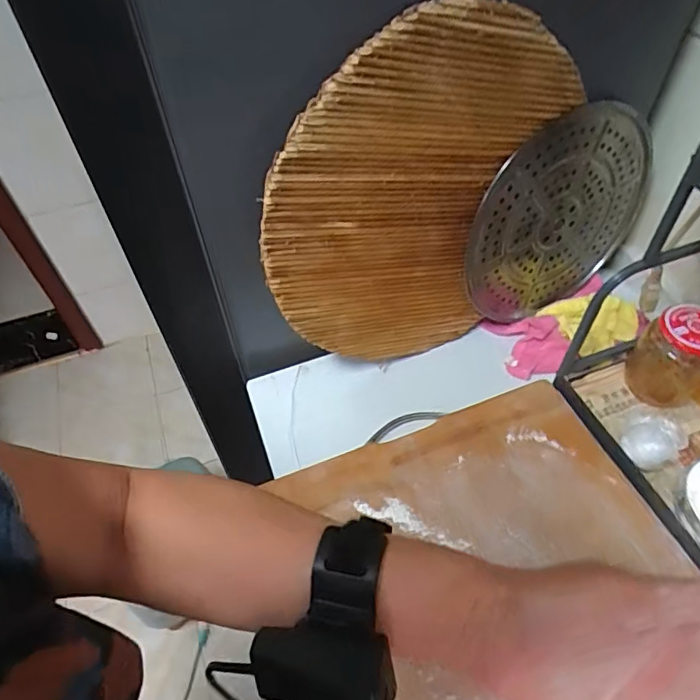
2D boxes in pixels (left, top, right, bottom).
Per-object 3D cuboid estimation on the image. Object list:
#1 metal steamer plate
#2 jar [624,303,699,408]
[{"bbox_3d":[0.269,-0.165,0.679,0.278,0.268,0.008,-25,45,-15],"label":"metal steamer plate"},{"bbox_3d":[0.382,0.010,0.633,0.082,0.117,0.070,36,61,27],"label":"jar"}]

